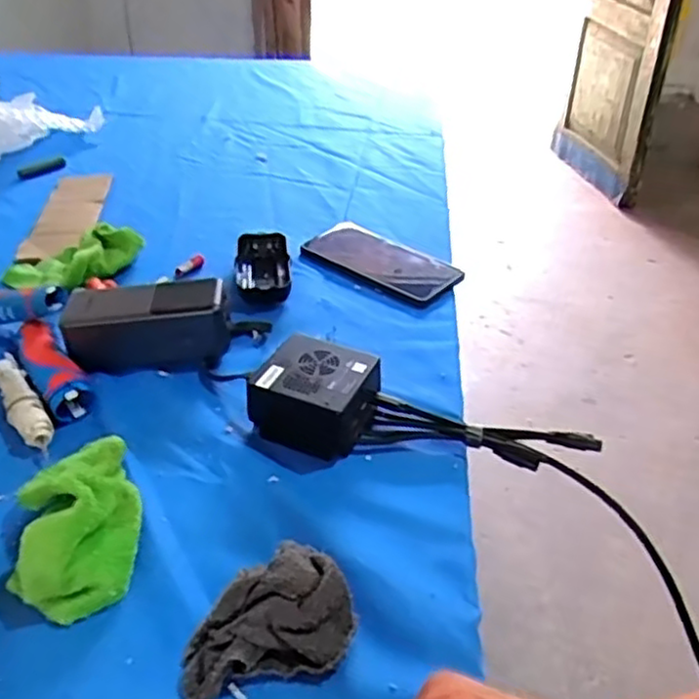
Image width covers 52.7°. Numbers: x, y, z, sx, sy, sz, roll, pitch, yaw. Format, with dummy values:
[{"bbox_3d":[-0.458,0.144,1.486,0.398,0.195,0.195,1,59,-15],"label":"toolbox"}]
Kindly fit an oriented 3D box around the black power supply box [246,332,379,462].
[{"bbox_3d":[-0.025,0.034,0.527,0.081,0.048,0.071,17,40,21],"label":"black power supply box"}]

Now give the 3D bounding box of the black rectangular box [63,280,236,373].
[{"bbox_3d":[-0.168,-0.021,0.594,0.132,0.055,0.065,-4,37,-6],"label":"black rectangular box"}]

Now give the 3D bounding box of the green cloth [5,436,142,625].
[{"bbox_3d":[-0.172,0.097,0.436,0.078,0.053,0.123,-13,39,-18],"label":"green cloth"}]

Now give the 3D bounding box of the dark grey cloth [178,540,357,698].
[{"bbox_3d":[-0.044,0.150,0.379,0.095,0.038,0.062,-27,45,-33],"label":"dark grey cloth"}]

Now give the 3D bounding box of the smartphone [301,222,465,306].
[{"bbox_3d":[0.036,-0.097,0.738,0.176,0.015,0.089,28,44,31],"label":"smartphone"}]

